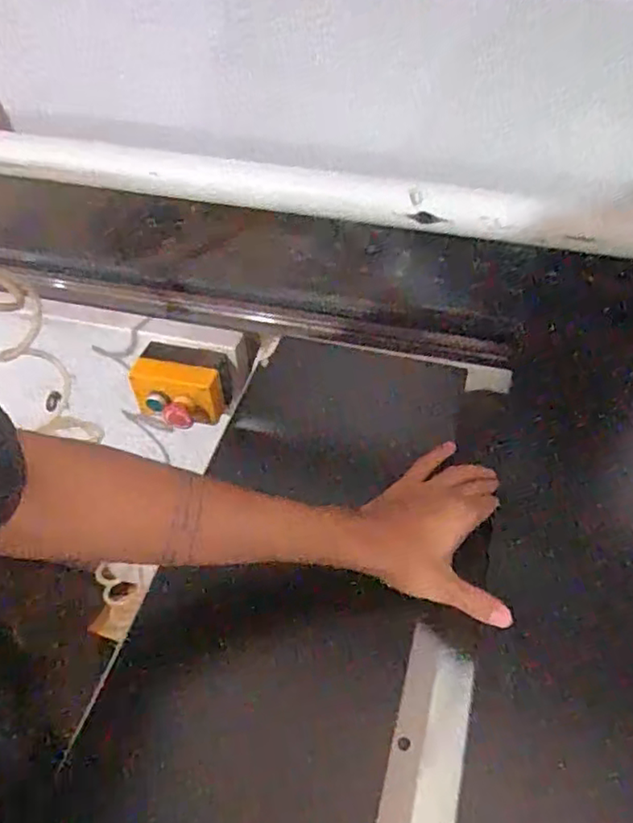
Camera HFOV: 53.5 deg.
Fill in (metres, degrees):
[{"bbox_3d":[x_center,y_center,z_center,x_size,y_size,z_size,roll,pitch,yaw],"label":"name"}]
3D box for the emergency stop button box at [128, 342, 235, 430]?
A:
[{"bbox_3d":[-0.172,-0.030,0.794,0.122,0.066,0.092,5,48,6],"label":"emergency stop button box"}]

